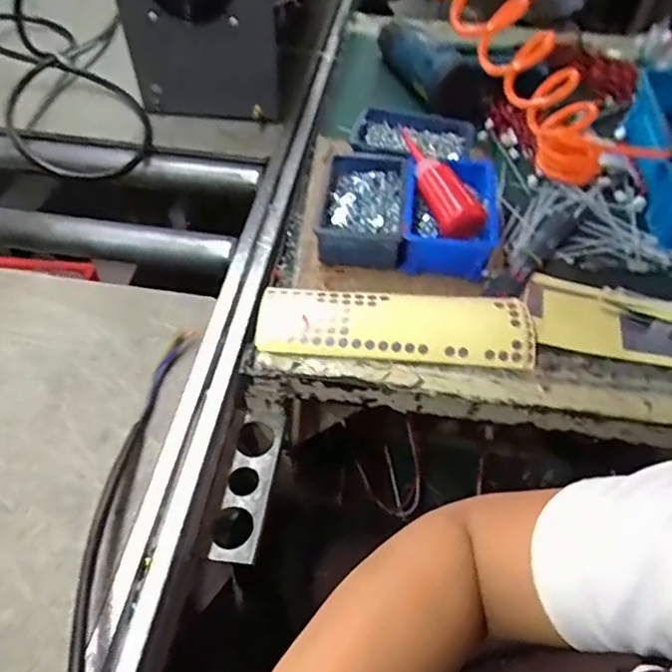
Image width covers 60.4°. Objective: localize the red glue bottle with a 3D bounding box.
[{"bbox_3d":[0.111,-0.182,0.656,0.046,0.034,0.177,-14,55,-12],"label":"red glue bottle"}]

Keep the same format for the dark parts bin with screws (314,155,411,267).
[{"bbox_3d":[0.031,-0.145,0.647,0.091,0.044,0.150,7,53,3],"label":"dark parts bin with screws"}]

